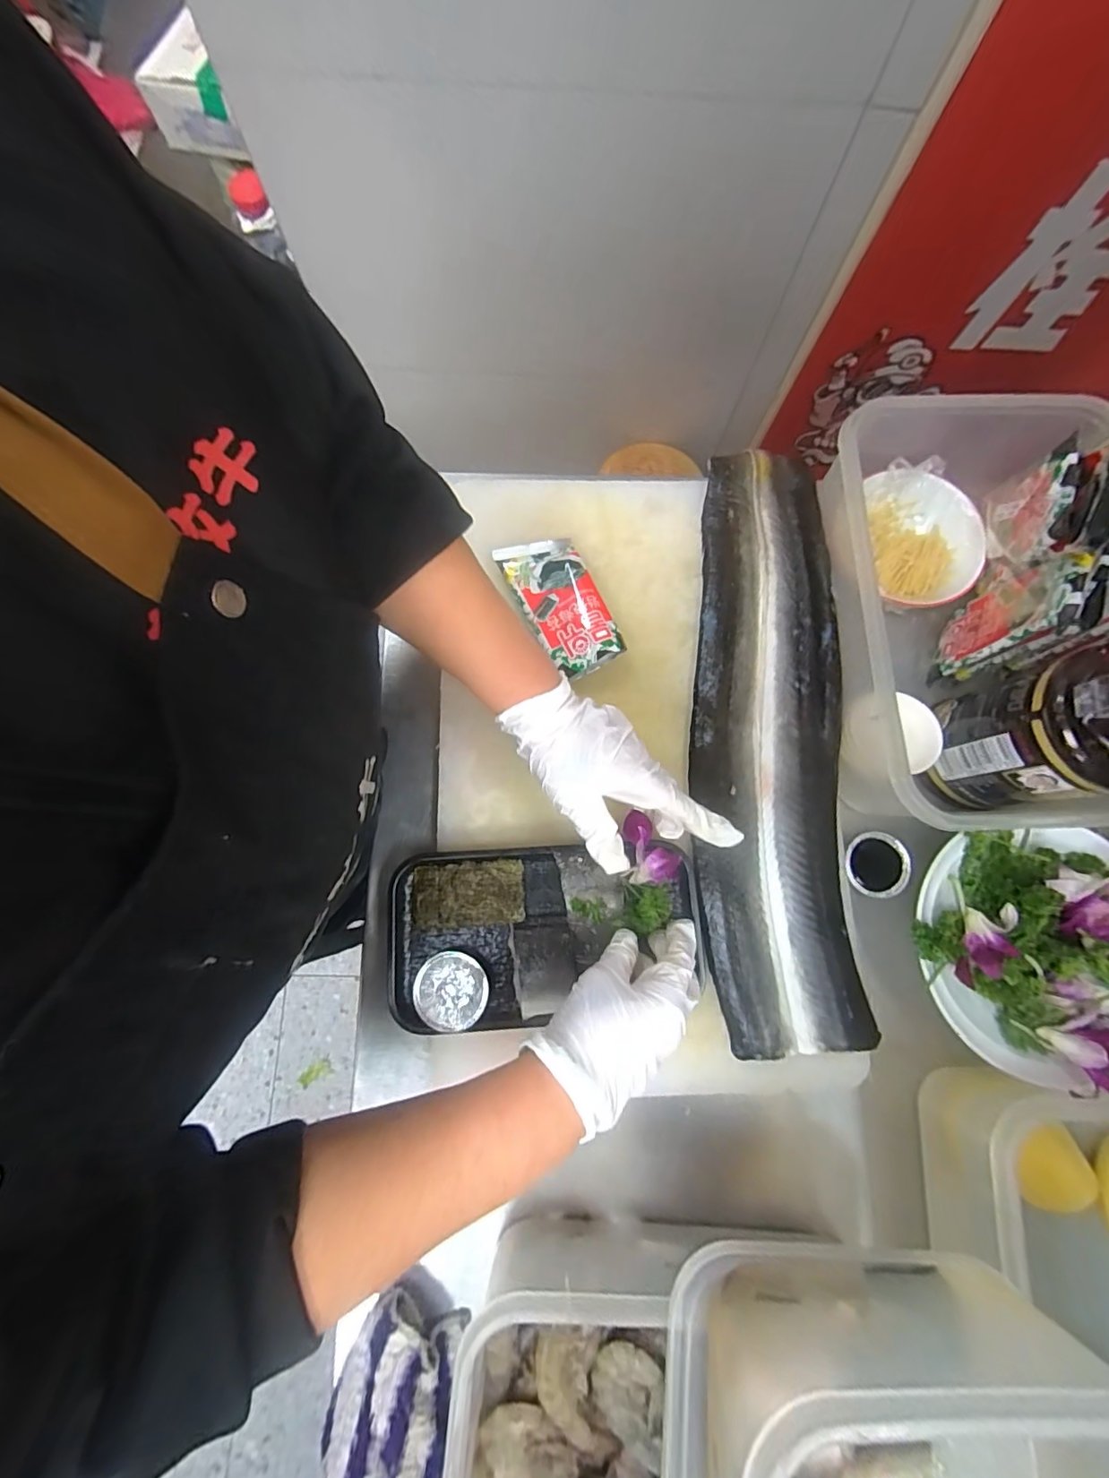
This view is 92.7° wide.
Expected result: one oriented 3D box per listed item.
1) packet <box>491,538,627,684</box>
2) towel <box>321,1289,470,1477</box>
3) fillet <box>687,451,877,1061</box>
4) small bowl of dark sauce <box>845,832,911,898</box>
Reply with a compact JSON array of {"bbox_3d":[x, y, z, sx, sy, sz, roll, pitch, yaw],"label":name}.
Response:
[{"bbox_3d":[0.003,-0.121,0.477,0.072,0.033,0.133,-23,80,-6],"label":"packet"},{"bbox_3d":[-0.117,0.530,0.356,0.095,0.032,0.244,7,79,0],"label":"towel"},{"bbox_3d":[0.183,-0.010,0.458,0.124,0.033,0.510,0,79,-1],"label":"fillet"},{"bbox_3d":[0.278,0.109,0.461,0.050,0.017,0.053,0,79,-1],"label":"small bowl of dark sauce"}]

